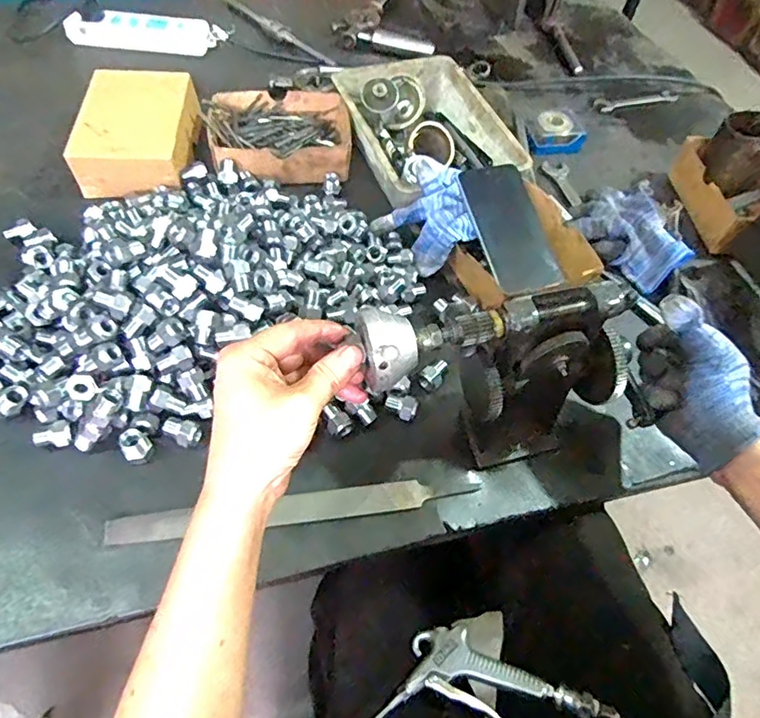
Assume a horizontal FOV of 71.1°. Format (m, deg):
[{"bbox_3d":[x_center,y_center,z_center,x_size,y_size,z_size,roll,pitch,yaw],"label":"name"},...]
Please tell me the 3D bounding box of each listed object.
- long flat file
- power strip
[{"bbox_3d":[-0.066,0.123,0.435,0.293,0.008,0.023,-6,57,-9],"label":"long flat file"},{"bbox_3d":[-0.352,-0.493,0.800,0.223,0.031,0.053,1,56,-4],"label":"power strip"}]

